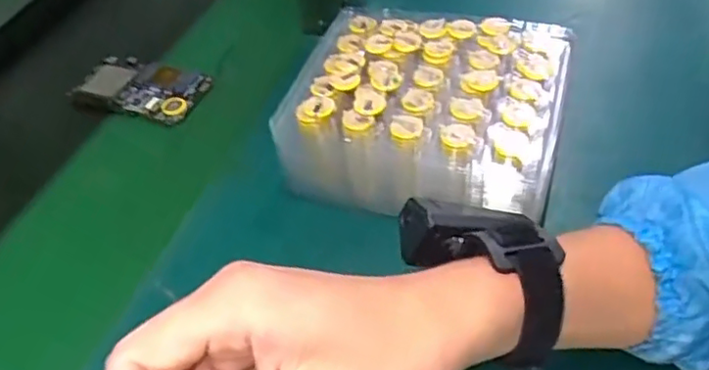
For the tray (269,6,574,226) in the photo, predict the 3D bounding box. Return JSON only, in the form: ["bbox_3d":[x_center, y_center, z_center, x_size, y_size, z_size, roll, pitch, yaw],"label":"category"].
[{"bbox_3d":[0.048,-0.050,0.415,0.174,0.066,0.156,10,49,18],"label":"tray"}]

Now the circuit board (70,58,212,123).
[{"bbox_3d":[-0.189,-0.086,0.548,0.113,0.009,0.069,12,50,20],"label":"circuit board"}]

